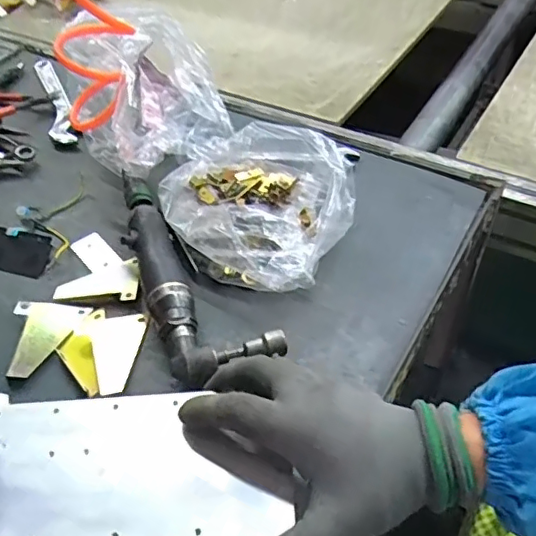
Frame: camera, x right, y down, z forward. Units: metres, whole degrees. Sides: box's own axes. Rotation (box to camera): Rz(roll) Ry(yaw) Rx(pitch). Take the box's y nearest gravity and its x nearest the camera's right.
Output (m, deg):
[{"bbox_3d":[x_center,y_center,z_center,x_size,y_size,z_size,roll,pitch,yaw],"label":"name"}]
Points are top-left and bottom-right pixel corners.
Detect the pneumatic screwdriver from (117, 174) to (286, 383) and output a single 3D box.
[{"bbox_3d":[-0.088,-0.006,0.545,0.090,0.037,0.265,-23,49,-16],"label":"pneumatic screwdriver"}]

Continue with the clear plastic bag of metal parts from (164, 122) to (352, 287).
[{"bbox_3d":[-0.011,-0.065,0.565,0.180,0.084,0.171,15,50,18],"label":"clear plastic bag of metal parts"}]

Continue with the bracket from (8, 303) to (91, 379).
[{"bbox_3d":[-0.200,0.062,0.506,0.064,0.011,0.076,-2,47,3],"label":"bracket"}]

